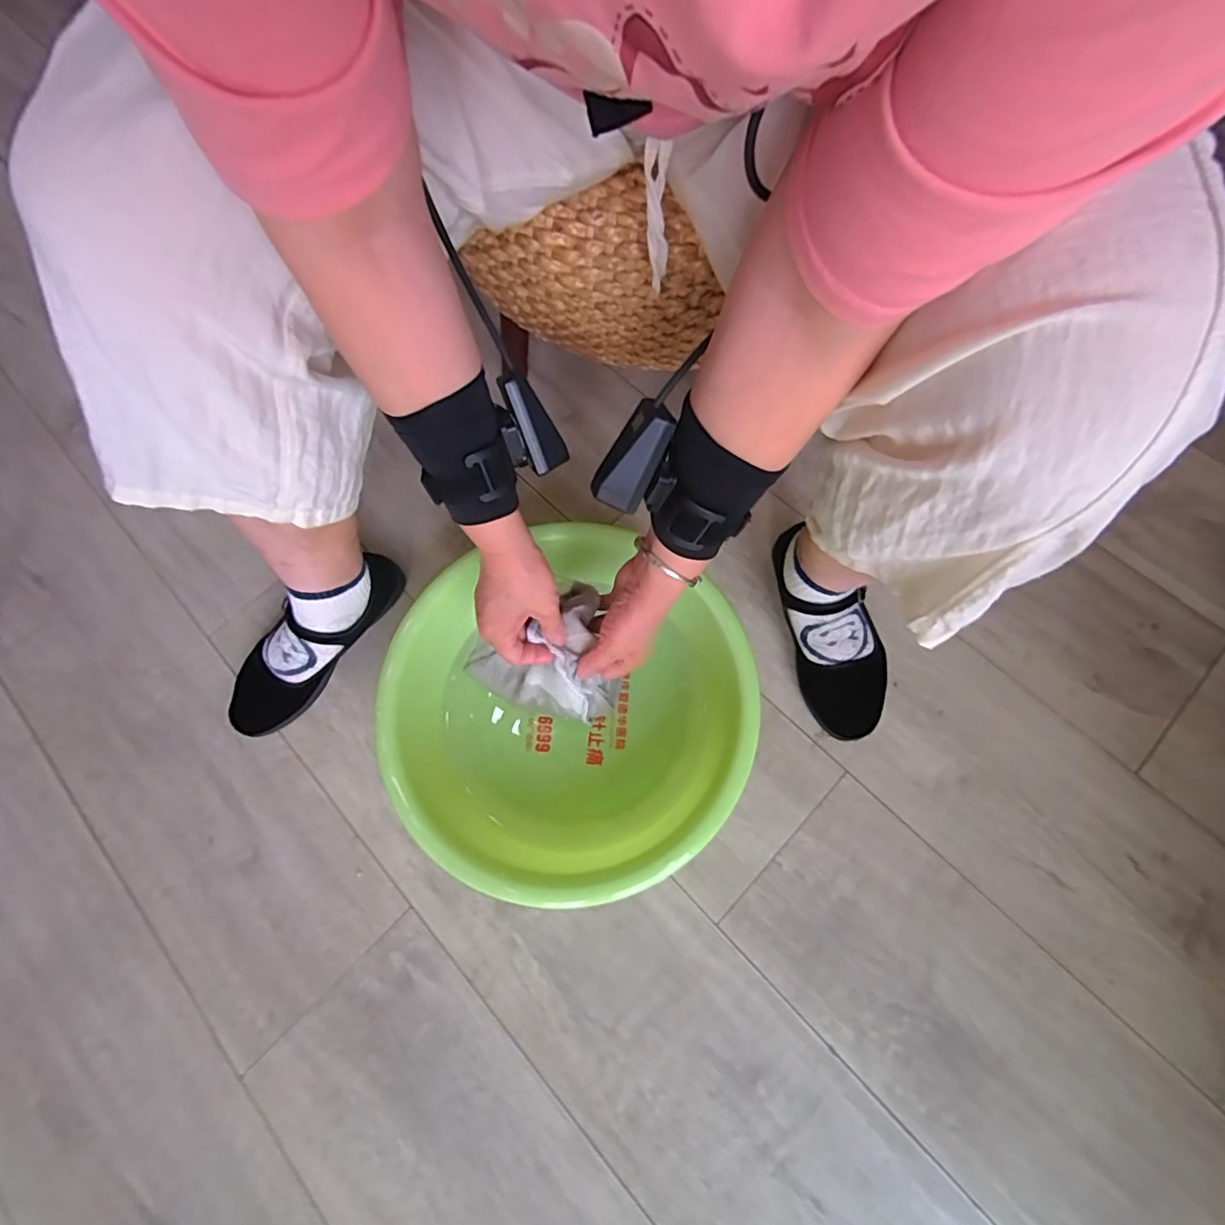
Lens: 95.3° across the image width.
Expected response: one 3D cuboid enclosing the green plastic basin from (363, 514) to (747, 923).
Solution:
[{"bbox_3d":[-0.049,0.091,0.551,0.315,0.111,0.327,-1,70,2],"label":"green plastic basin"}]

